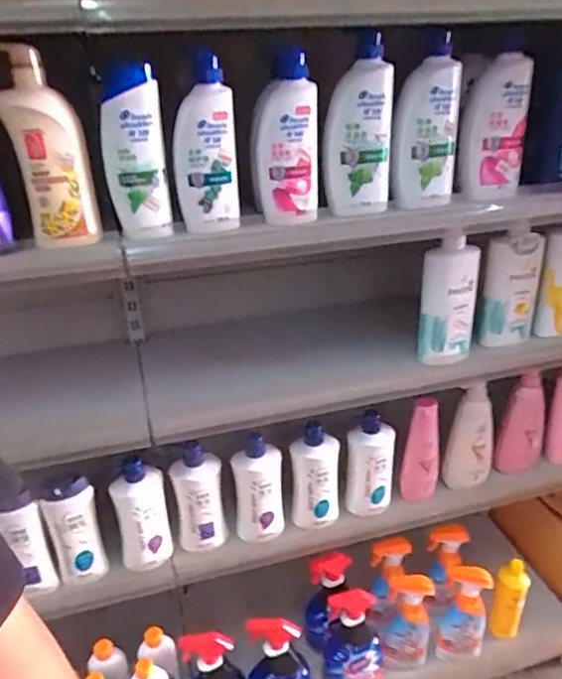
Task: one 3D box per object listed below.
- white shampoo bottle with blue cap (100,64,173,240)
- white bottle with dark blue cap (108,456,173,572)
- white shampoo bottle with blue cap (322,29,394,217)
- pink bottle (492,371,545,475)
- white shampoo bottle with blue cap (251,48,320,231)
[{"bbox_3d":[-0.182,-0.224,0.716,0.071,0.200,0.061,-10,29,-15],"label":"white shampoo bottle with blue cap"},{"bbox_3d":[-0.241,0.303,0.994,0.083,0.226,0.039,-15,31,-23],"label":"white bottle with dark blue cap"},{"bbox_3d":[0.102,-0.290,0.798,0.106,0.239,0.060,-15,31,-22],"label":"white shampoo bottle with blue cap"},{"bbox_3d":[0.524,0.190,1.252,0.088,0.286,0.052,13,32,25],"label":"pink bottle"},{"bbox_3d":[0.004,-0.264,0.767,0.087,0.215,0.044,-3,28,-2],"label":"white shampoo bottle with blue cap"}]

